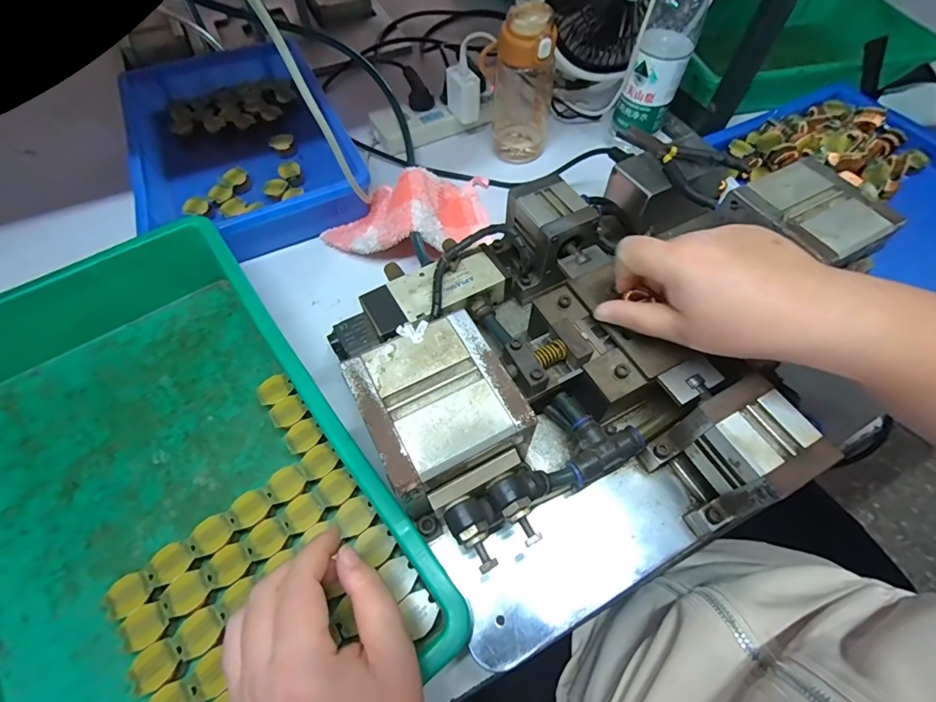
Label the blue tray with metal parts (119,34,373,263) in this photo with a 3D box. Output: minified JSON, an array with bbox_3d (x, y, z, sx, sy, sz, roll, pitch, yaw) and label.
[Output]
[{"bbox_3d":[-0.297,-0.280,0.554,0.240,0.051,0.400,-23,63,-13],"label":"blue tray with metal parts"}]

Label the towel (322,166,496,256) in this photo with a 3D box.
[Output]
[{"bbox_3d":[-0.068,-0.163,0.500,0.201,0.055,0.130,-8,61,-5],"label":"towel"}]

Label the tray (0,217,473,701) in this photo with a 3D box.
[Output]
[{"bbox_3d":[-0.242,0.103,0.321,0.280,0.089,0.427,-35,67,-19],"label":"tray"}]

